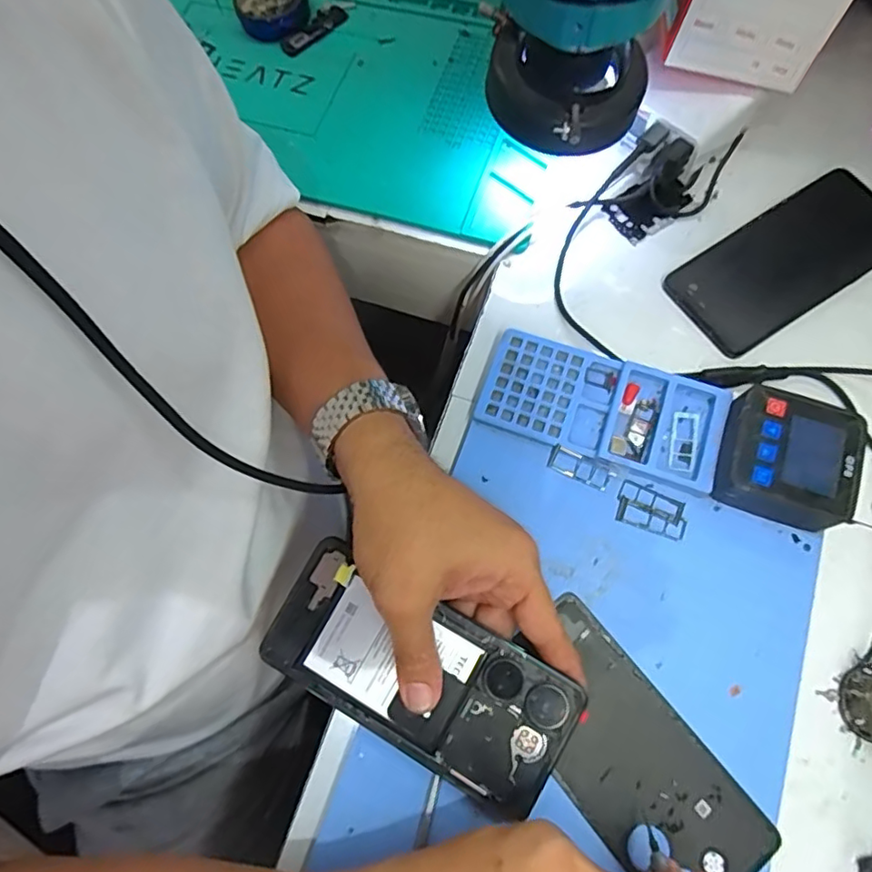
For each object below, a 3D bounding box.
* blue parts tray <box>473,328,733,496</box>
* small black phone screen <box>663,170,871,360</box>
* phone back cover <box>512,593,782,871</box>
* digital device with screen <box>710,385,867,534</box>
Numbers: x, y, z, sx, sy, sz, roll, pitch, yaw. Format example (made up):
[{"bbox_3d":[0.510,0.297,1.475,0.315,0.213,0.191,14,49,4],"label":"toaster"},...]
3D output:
[{"bbox_3d":[0.104,-0.018,0.368,0.147,0.011,0.068,18,72,9],"label":"blue parts tray"},{"bbox_3d":[0.249,-0.125,0.406,0.169,0.007,0.074,-32,72,-9],"label":"small black phone screen"},{"bbox_3d":[0.102,0.171,0.310,0.072,0.004,0.156,-38,75,-12],"label":"phone back cover"},{"bbox_3d":[0.203,0.014,0.343,0.073,0.035,0.067,19,72,9],"label":"digital device with screen"}]

